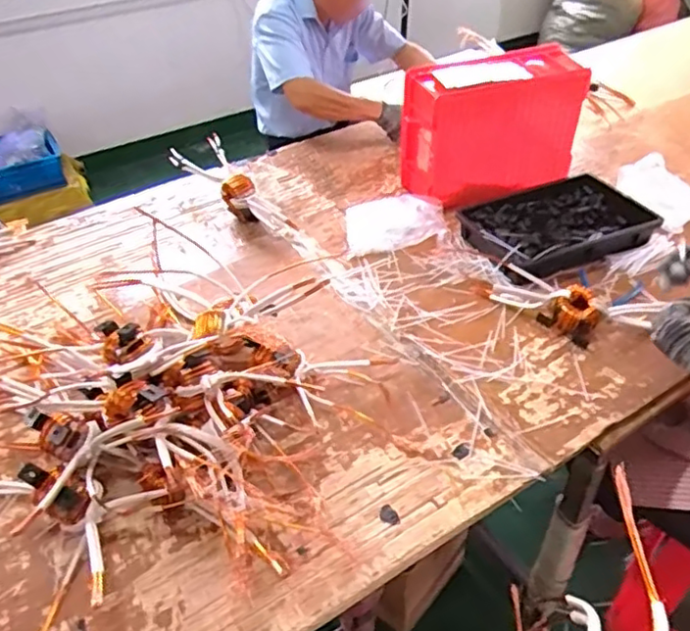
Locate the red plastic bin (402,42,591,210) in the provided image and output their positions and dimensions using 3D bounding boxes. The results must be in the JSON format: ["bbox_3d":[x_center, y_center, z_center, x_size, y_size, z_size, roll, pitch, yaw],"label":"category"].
[{"bbox_3d":[0.346,-0.423,1.440,0.406,0.284,0.155,-10,41,-8],"label":"red plastic bin"}]

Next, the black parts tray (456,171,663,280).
[{"bbox_3d":[0.467,-0.198,1.360,0.397,0.051,0.270,-14,41,-12],"label":"black parts tray"}]

